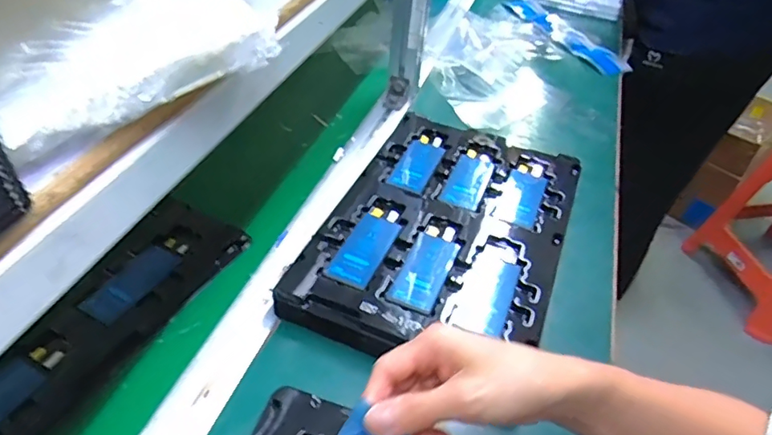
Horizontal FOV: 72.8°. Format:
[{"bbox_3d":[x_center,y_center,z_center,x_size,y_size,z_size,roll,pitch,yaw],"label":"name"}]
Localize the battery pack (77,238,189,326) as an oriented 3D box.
[{"bbox_3d":[-0.240,0.059,0.508,0.045,0.006,0.105,21,46,19],"label":"battery pack"}]

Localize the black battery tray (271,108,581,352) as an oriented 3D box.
[{"bbox_3d":[0.069,0.010,0.558,0.234,0.030,0.337,18,45,16],"label":"black battery tray"}]

